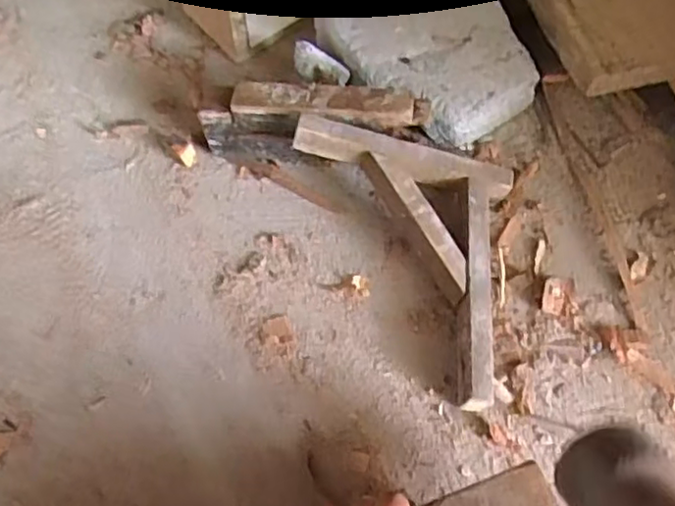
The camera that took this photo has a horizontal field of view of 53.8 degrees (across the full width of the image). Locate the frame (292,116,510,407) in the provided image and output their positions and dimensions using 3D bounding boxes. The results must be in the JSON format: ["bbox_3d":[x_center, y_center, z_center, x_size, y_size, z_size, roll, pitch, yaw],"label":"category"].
[{"bbox_3d":[0.044,0.004,0.562,0.190,0.075,0.214,10,63,7],"label":"frame"}]

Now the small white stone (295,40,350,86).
[{"bbox_3d":[-0.016,-0.182,0.648,0.054,0.033,0.019,15,64,9],"label":"small white stone"}]

